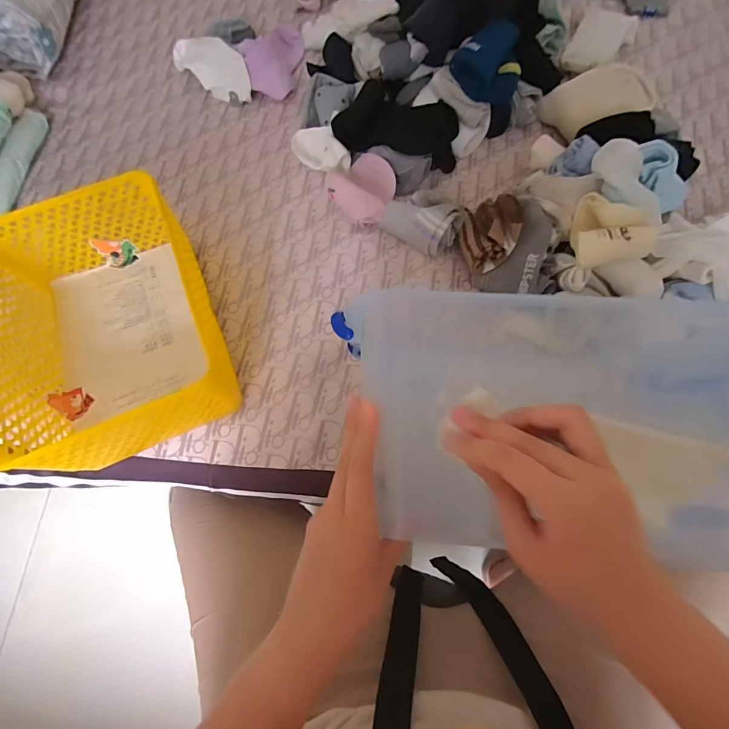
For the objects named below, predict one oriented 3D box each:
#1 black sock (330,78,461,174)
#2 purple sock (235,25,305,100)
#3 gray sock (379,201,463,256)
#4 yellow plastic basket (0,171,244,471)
[{"bbox_3d":[0.048,-0.326,0.512,0.173,0.055,0.083,7,73,-9],"label":"black sock"},{"bbox_3d":[-0.139,-0.479,0.584,0.071,0.057,0.125,12,74,5],"label":"purple sock"},{"bbox_3d":[0.073,-0.186,0.494,0.096,0.052,0.054,34,77,11],"label":"gray sock"},{"bbox_3d":[-0.277,-0.048,0.424,0.211,0.113,0.277,-24,74,-5],"label":"yellow plastic basket"}]

